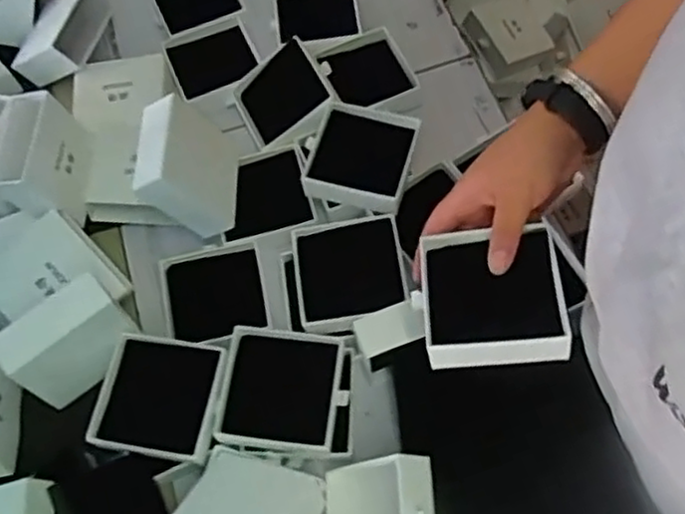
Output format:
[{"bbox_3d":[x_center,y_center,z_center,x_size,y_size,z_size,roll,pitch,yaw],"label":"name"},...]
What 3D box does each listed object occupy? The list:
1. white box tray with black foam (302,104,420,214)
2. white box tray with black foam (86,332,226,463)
[{"bbox_3d":[0.017,-0.091,0.642,0.087,0.030,0.095,14,55,7],"label":"white box tray with black foam"},{"bbox_3d":[-0.143,0.106,0.548,0.092,0.021,0.091,7,54,2],"label":"white box tray with black foam"}]

